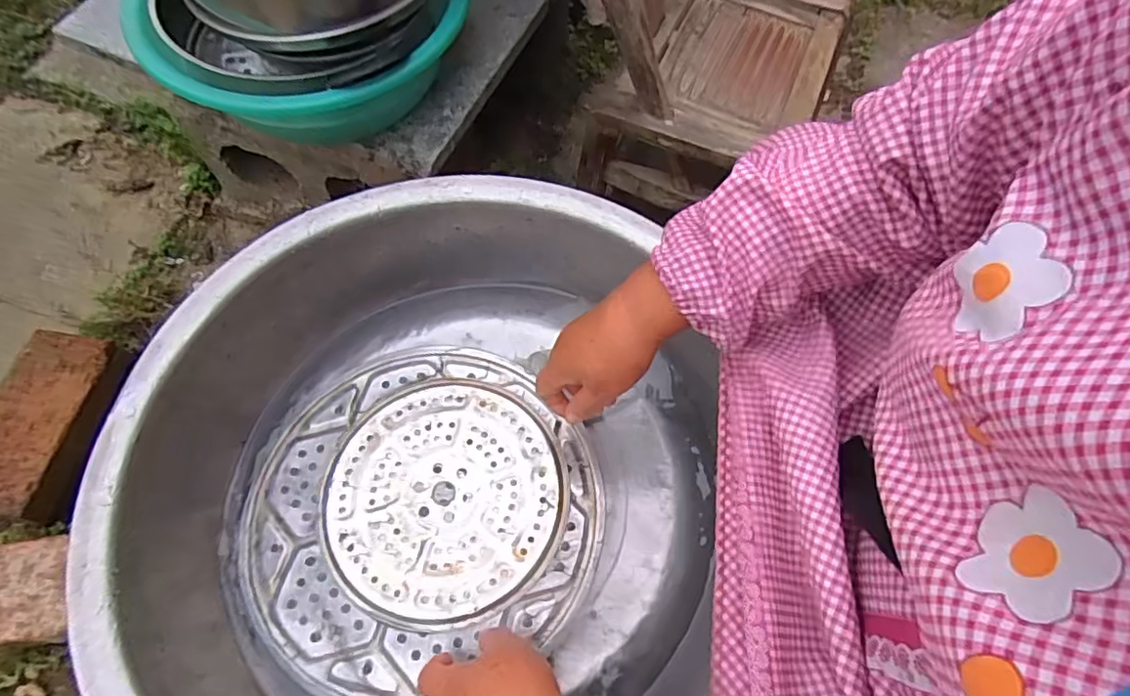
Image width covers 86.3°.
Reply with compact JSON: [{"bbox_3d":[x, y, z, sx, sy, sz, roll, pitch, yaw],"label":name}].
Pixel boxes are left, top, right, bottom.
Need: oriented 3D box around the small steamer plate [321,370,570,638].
[{"bbox_3d":[-0.113,0.135,0.566,0.221,0.012,0.222,1,63,-1],"label":"small steamer plate"}]

